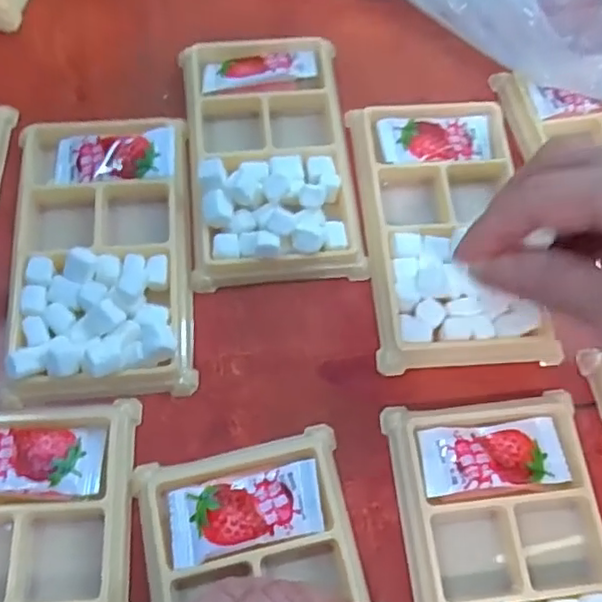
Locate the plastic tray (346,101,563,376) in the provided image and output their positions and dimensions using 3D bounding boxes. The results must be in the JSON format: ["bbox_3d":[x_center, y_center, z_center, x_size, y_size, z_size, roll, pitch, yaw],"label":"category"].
[{"bbox_3d":[0.069,-0.035,0.292,0.077,0.014,0.131,-4,70,-4],"label":"plastic tray"}]

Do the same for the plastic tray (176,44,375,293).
[{"bbox_3d":[-0.016,-0.073,0.298,0.075,0.020,0.133,-4,68,-5],"label":"plastic tray"}]

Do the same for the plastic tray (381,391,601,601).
[{"bbox_3d":[0.081,0.102,0.231,0.076,0.018,0.133,-4,68,-4],"label":"plastic tray"}]

